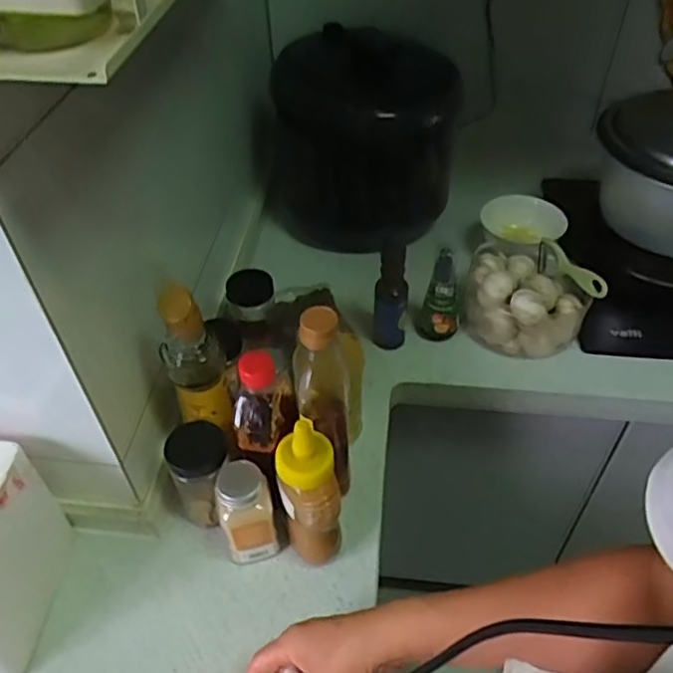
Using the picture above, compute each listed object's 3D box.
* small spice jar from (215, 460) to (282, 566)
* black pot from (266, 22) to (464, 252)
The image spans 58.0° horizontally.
[{"bbox_3d":[-0.086,0.172,0.586,0.051,0.128,0.052,-1,45,1],"label":"small spice jar"},{"bbox_3d":[0.042,-0.297,0.941,0.220,0.280,0.234,-1,45,1],"label":"black pot"}]

